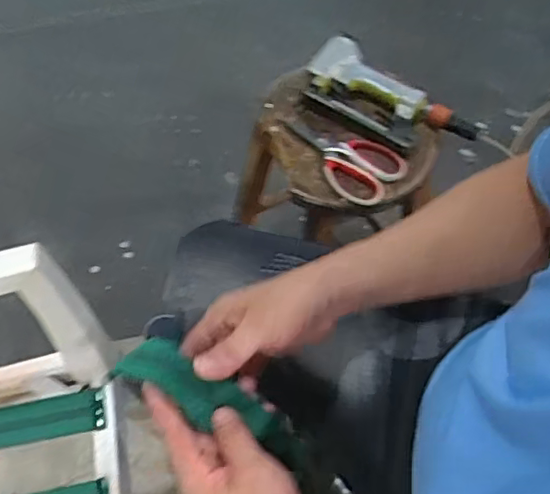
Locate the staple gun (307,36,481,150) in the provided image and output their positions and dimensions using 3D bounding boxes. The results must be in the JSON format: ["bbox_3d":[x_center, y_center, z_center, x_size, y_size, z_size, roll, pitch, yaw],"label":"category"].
[{"bbox_3d":[0.156,-0.193,0.782,0.236,0.059,0.088,27,63,-1],"label":"staple gun"}]

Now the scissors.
[{"bbox_3d":[0.083,-0.114,0.776,0.178,0.029,0.085,23,63,14],"label":"scissors"}]

